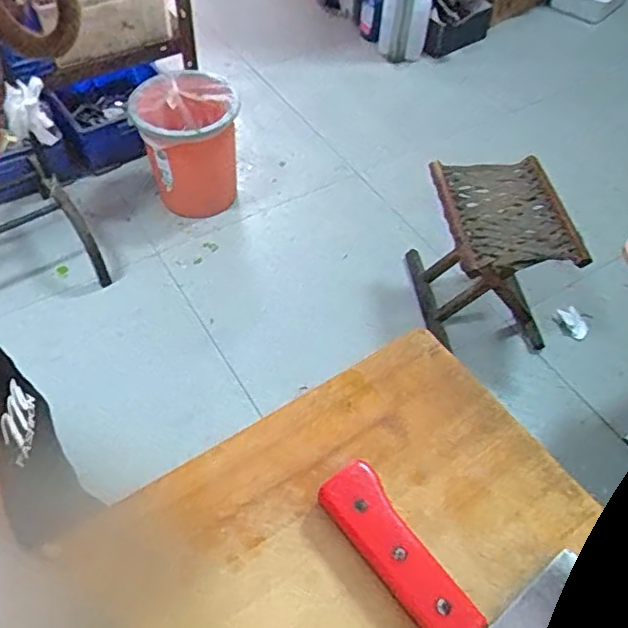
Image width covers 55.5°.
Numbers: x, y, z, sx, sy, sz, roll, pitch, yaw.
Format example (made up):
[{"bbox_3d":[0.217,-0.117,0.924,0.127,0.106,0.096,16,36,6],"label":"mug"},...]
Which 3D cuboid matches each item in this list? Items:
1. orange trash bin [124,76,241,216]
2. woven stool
[{"bbox_3d":[-0.301,-0.396,1.444,0.227,0.274,0.214,1,53,-2],"label":"orange trash bin"},{"bbox_3d":[0.372,-0.132,1.272,0.234,0.281,0.289,-6,53,-7],"label":"woven stool"}]

